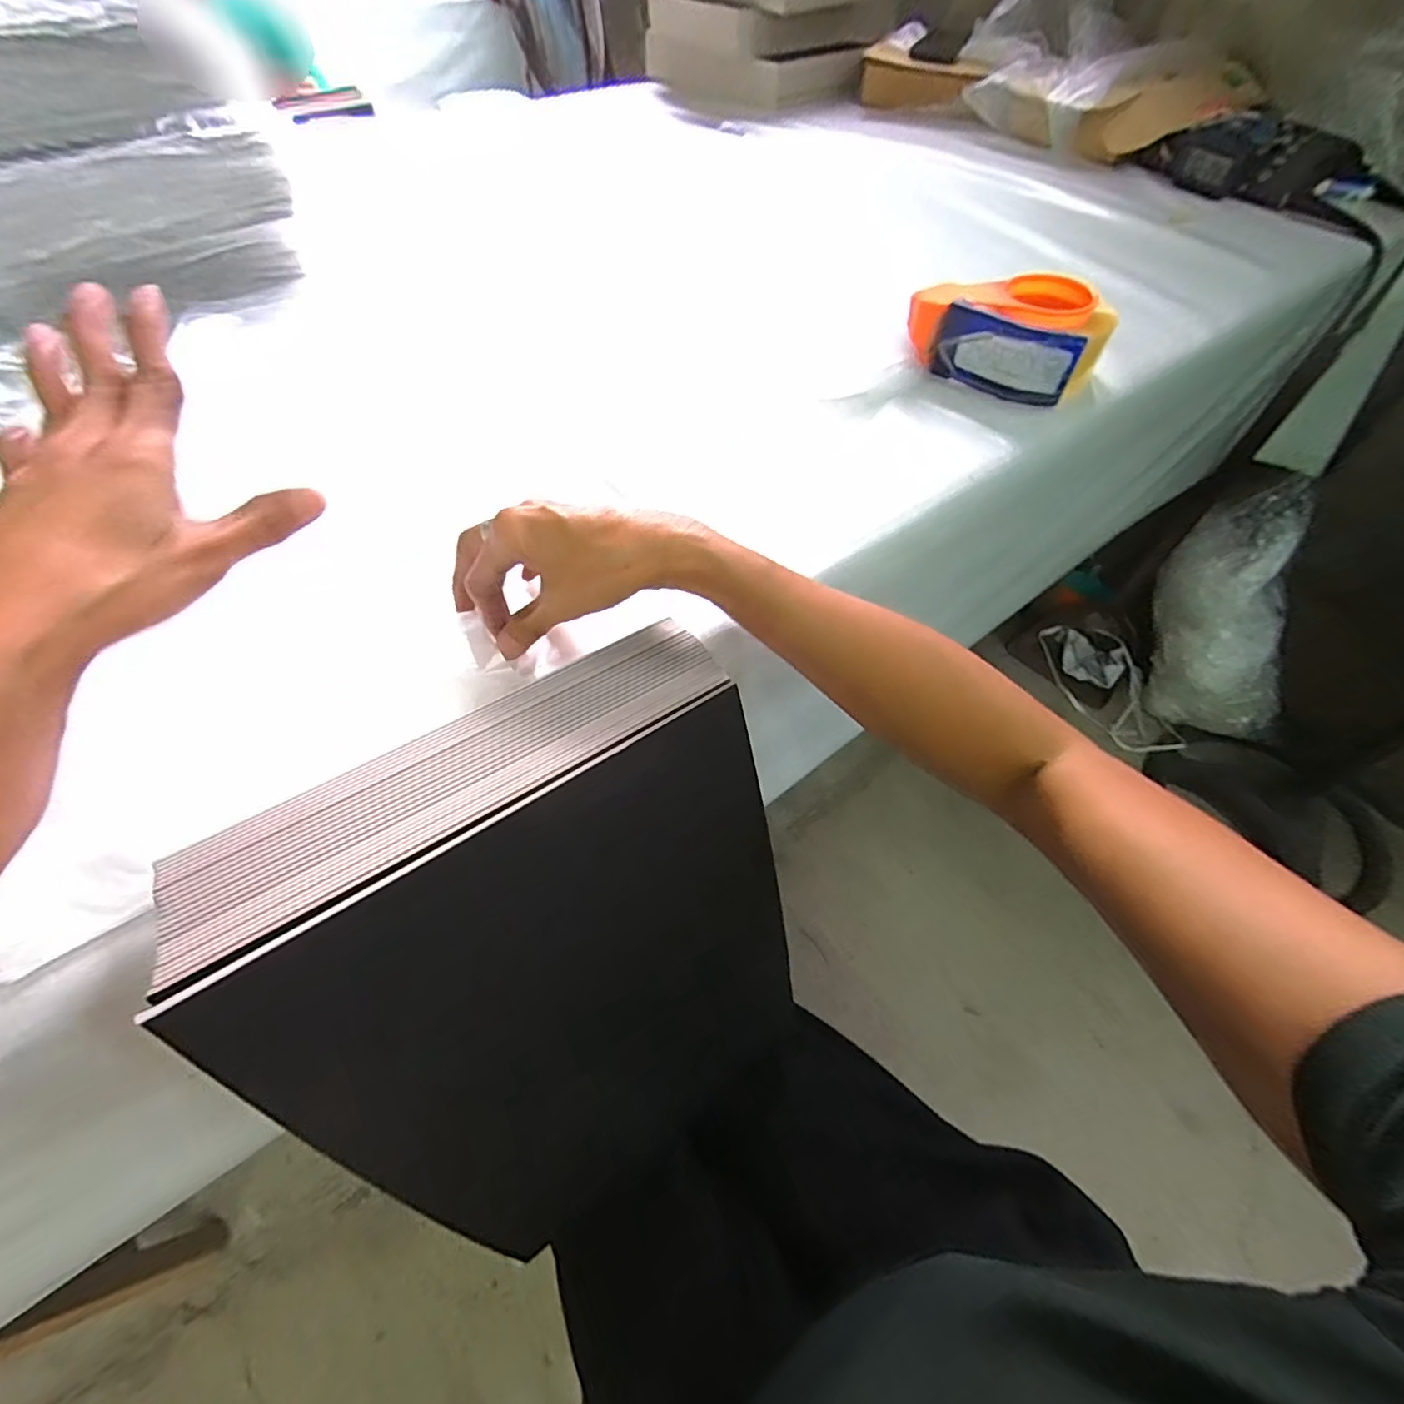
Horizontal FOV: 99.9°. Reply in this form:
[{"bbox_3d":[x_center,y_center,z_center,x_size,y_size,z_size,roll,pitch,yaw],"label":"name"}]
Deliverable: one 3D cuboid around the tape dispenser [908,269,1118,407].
[{"bbox_3d":[0.274,-0.325,0.525,0.148,0.064,0.113,37,61,23],"label":"tape dispenser"}]

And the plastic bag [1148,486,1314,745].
[{"bbox_3d":[1.041,-0.177,1.174,0.149,0.483,0.189,-14,22,-11],"label":"plastic bag"}]

